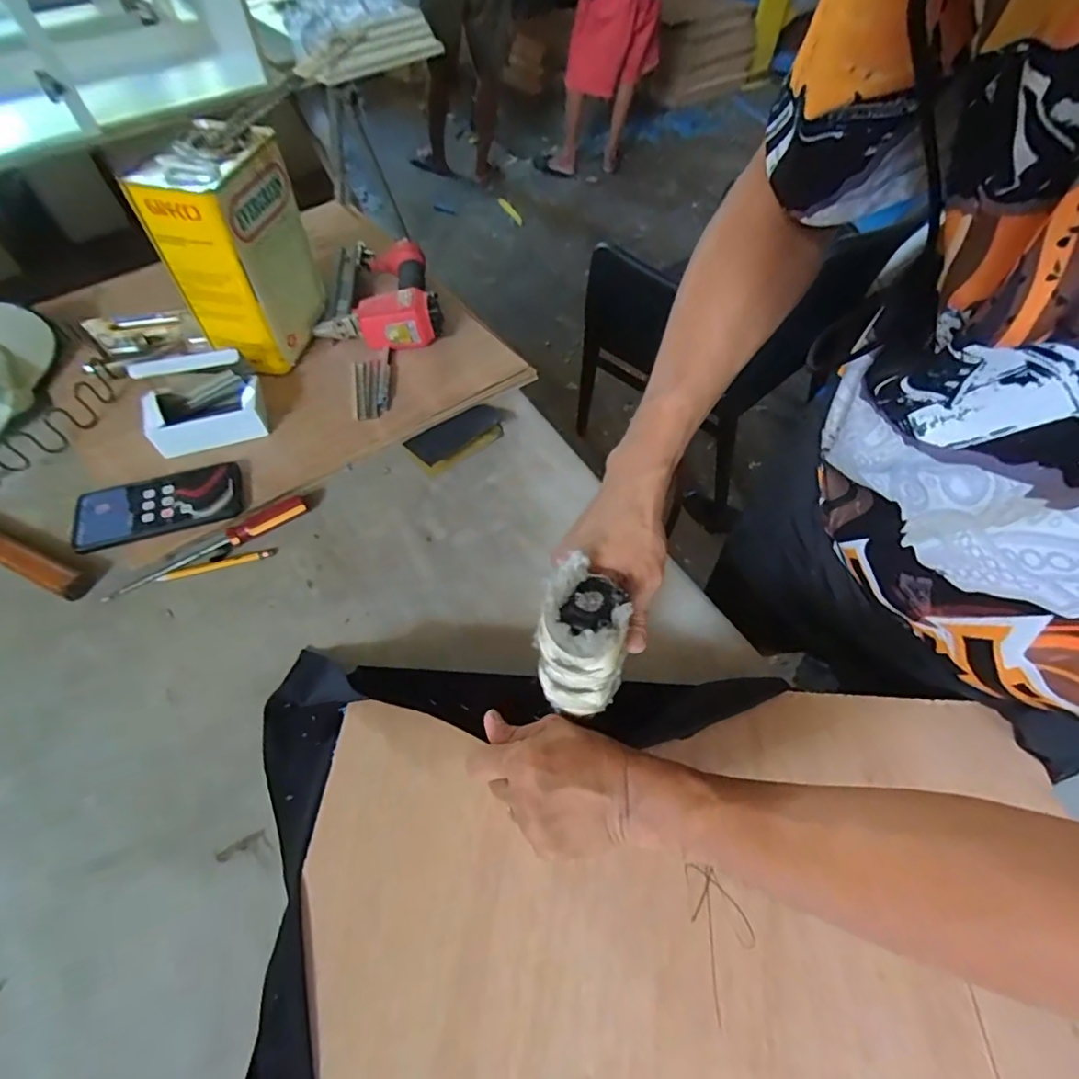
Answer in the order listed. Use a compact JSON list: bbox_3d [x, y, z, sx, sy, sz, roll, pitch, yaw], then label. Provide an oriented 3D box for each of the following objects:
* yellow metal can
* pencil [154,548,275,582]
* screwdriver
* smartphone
[{"bbox_3d":[-0.365,-0.348,0.685,0.109,0.229,0.160,12,57,7],"label":"yellow metal can"},{"bbox_3d":[-0.348,0.029,0.593,0.115,0.006,0.010,-14,58,-9],"label":"pencil"},{"bbox_3d":[-0.358,0.011,0.597,0.215,0.021,0.029,-32,62,-20],"label":"screwdriver"},{"bbox_3d":[-0.416,-0.040,0.603,0.165,0.012,0.077,-15,64,-14],"label":"smartphone"}]

